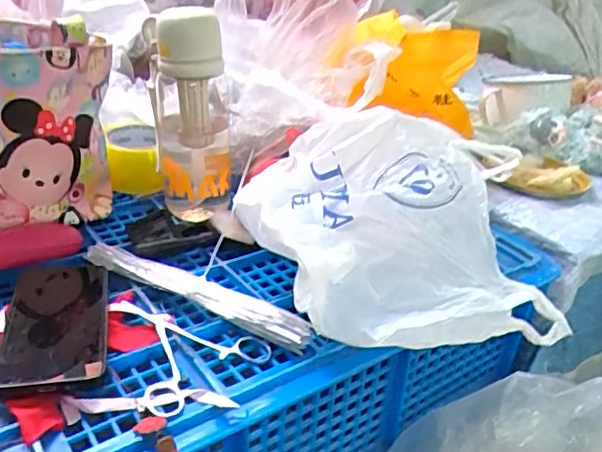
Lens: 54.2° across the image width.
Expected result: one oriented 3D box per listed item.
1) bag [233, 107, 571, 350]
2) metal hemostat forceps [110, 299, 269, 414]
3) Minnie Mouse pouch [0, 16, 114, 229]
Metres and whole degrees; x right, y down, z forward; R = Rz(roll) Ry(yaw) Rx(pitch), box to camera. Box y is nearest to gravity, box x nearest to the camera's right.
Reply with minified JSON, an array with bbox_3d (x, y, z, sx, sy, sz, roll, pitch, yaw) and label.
[{"bbox_3d":[0.095,-0.012,0.562,0.305,0.143,0.220,0,30,-9],"label":"bag"},{"bbox_3d":[-0.110,0.097,0.503,0.133,0.018,0.112,29,38,35],"label":"metal hemostat forceps"},{"bbox_3d":[-0.307,-0.101,0.609,0.184,0.201,0.143,5,30,1],"label":"Minnie Mouse pouch"}]

